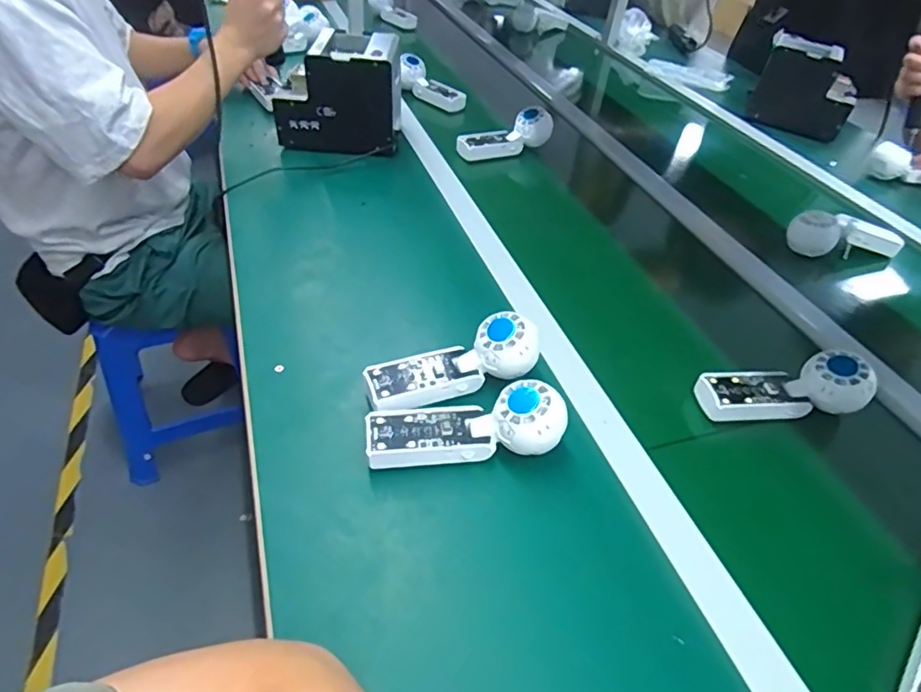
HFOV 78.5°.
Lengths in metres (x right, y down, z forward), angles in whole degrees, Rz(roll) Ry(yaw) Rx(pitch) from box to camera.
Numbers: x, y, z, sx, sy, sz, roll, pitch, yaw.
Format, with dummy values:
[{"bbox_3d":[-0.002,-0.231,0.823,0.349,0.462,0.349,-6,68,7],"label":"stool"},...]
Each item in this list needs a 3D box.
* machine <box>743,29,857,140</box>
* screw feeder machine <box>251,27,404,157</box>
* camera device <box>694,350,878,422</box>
[{"bbox_3d":[0.697,-0.525,1.142,0.176,0.147,0.158,19,44,14],"label":"machine"},{"bbox_3d":[-0.193,-0.399,0.885,0.196,0.140,0.134,2,43,-5],"label":"screw feeder machine"},{"bbox_3d":[0.323,0.038,0.564,0.162,0.053,0.057,0,43,-7],"label":"camera device"}]

